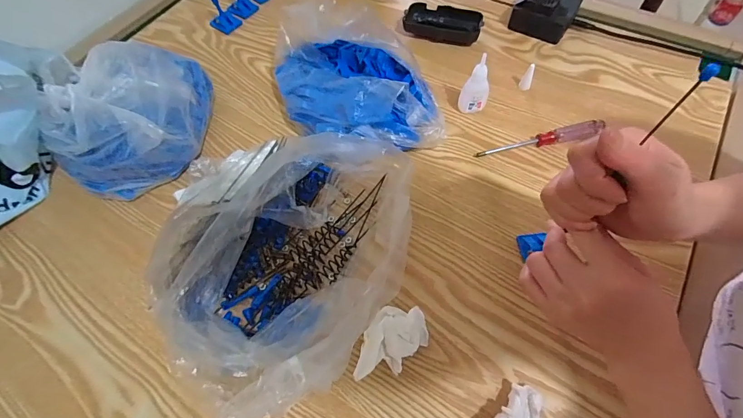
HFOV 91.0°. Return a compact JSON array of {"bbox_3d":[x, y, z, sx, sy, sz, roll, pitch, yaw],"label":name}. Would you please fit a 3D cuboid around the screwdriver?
[{"bbox_3d":[0.198,-0.082,0.432,0.151,0.017,0.014,-11,61,-2],"label":"screwdriver"}]

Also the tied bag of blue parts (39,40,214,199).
[{"bbox_3d":[-0.275,-0.114,0.426,0.148,0.104,0.178,-7,61,0],"label":"tied bag of blue parts"}]

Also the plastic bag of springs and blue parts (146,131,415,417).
[{"bbox_3d":[-0.086,0.030,0.346,0.231,0.089,0.283,6,62,7],"label":"plastic bag of springs and blue parts"}]

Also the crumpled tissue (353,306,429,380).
[{"bbox_3d":[0.015,0.118,0.323,0.074,0.031,0.045,-40,66,-17],"label":"crumpled tissue"}]

